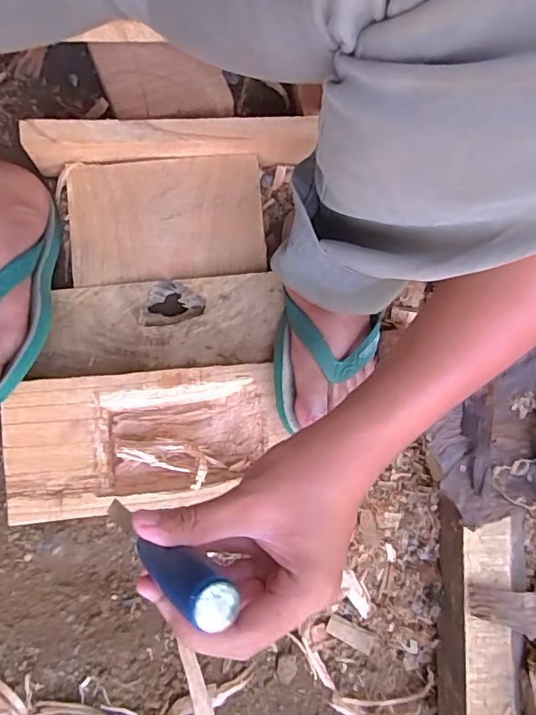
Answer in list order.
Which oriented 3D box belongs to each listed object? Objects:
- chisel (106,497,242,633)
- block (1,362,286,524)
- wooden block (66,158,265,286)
[{"bbox_3d":[-0.064,0.106,0.295,0.018,0.182,0.022,37,72,-21],"label":"chisel"},{"bbox_3d":[-0.105,0.070,0.456,0.235,0.050,0.118,-4,80,-10],"label":"block"},{"bbox_3d":[-0.103,-0.139,0.527,0.188,0.019,0.122,-7,85,-7],"label":"wooden block"}]

